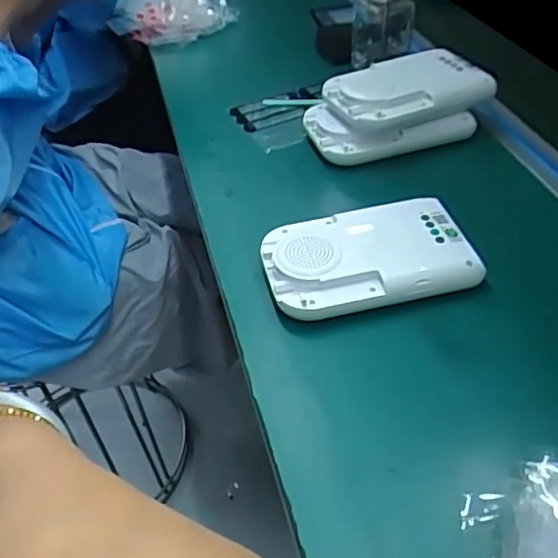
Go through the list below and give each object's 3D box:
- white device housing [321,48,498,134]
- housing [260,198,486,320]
[{"bbox_3d":[0.121,-0.184,0.573,0.148,0.033,0.094,-19,45,-12],"label":"white device housing"},{"bbox_3d":[0.066,-0.017,0.447,0.148,0.034,0.086,-12,44,-5],"label":"housing"}]

